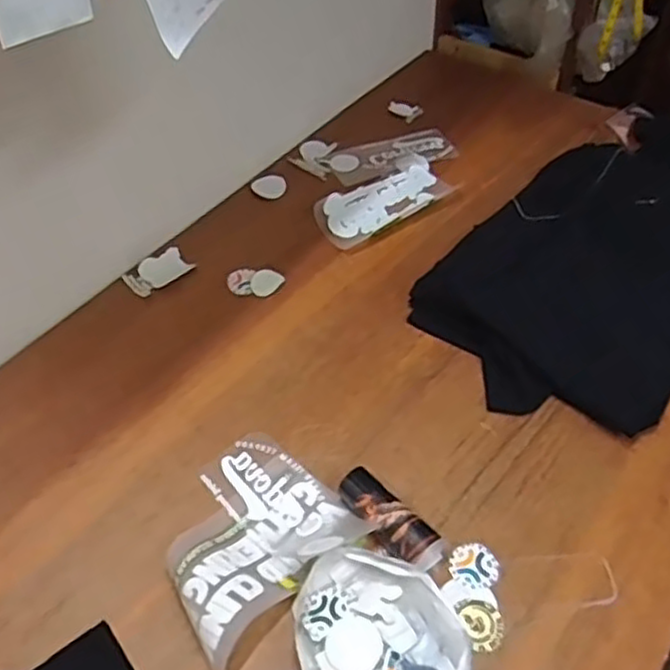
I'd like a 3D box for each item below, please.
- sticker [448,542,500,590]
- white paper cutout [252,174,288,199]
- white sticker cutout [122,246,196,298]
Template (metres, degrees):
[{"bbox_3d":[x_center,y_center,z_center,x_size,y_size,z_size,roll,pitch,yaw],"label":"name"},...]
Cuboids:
[{"bbox_3d":[0.160,0.265,0.818,0.052,0.006,0.054,0,49,0],"label":"sticker"},{"bbox_3d":[-0.120,-0.270,1.286,0.062,0.006,0.059,-6,50,-2],"label":"white paper cutout"},{"bbox_3d":[-0.286,-0.103,1.147,0.103,0.021,0.062,-34,57,-26],"label":"white sticker cutout"}]

